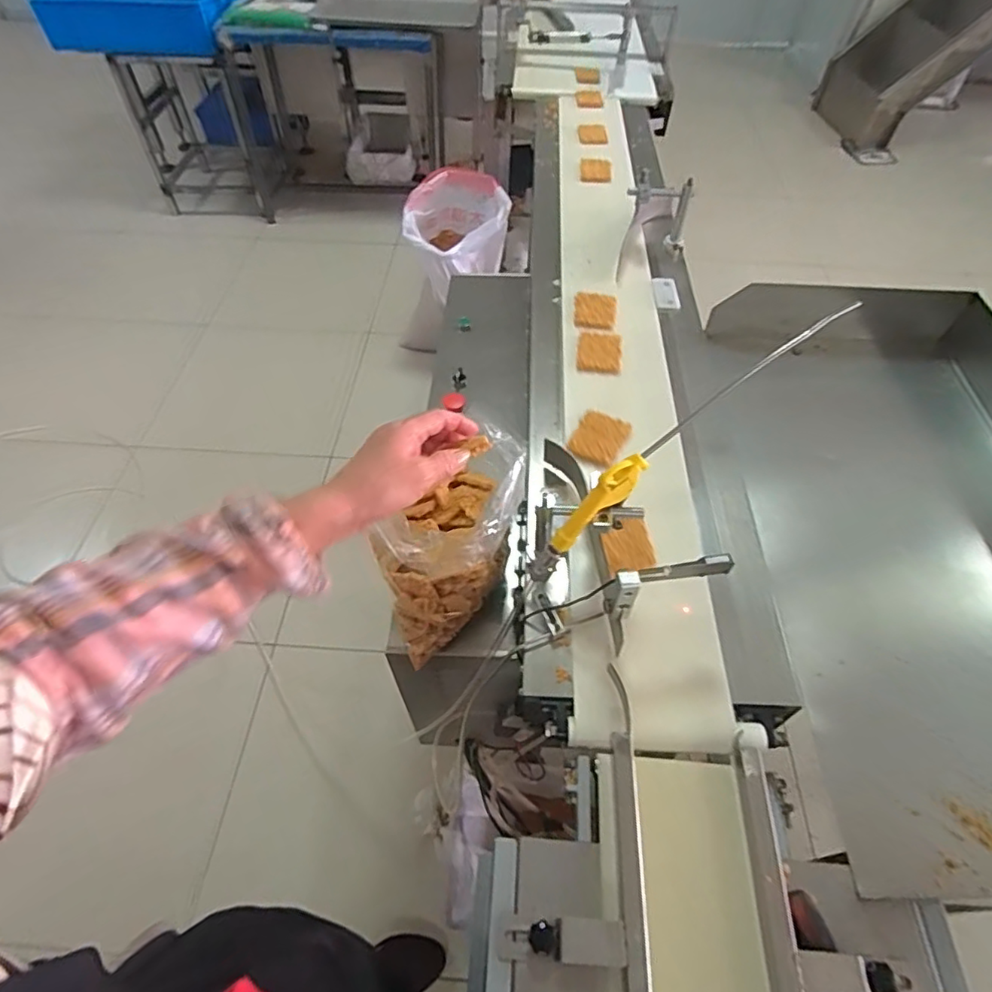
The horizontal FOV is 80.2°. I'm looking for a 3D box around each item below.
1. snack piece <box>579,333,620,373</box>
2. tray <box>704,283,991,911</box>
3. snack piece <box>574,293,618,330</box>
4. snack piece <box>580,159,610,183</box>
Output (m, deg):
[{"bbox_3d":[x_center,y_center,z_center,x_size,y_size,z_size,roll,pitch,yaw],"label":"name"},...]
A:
[{"bbox_3d":[0.166,-0.229,0.940,0.066,0.009,0.086,6,53,4],"label":"snack piece"},{"bbox_3d":[0.554,0.053,0.776,0.497,0.188,0.804,2,53,0],"label":"tray"},{"bbox_3d":[0.168,-0.318,1.000,0.069,0.008,0.092,7,53,5],"label":"snack piece"},{"bbox_3d":[0.221,-0.721,1.306,0.066,0.015,0.089,5,53,3],"label":"snack piece"}]

